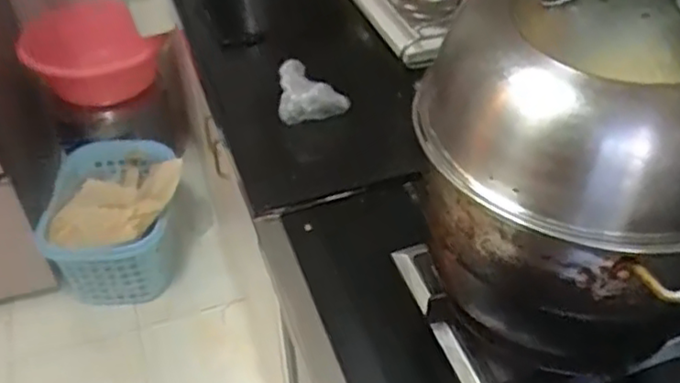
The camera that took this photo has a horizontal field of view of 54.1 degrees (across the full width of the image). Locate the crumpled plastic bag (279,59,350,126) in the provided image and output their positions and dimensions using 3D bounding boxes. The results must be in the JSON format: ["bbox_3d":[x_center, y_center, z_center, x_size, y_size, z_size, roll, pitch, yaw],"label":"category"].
[{"bbox_3d":[-0.039,-0.148,0.990,0.102,0.046,0.156,-3,43,-2],"label":"crumpled plastic bag"}]

